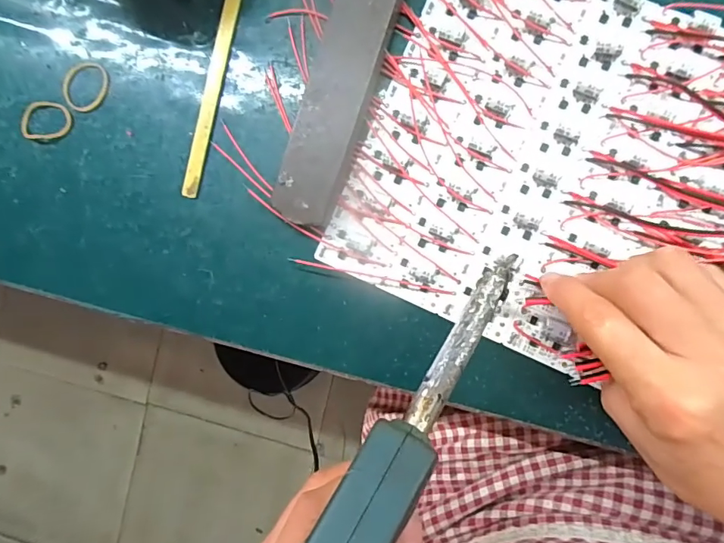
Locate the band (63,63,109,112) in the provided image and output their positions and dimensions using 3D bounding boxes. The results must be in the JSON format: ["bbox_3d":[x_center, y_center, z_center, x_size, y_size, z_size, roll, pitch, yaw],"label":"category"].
[{"bbox_3d":[-0.173,-0.116,0.297,0.029,0.004,0.031,0,89,7],"label":"band"}]

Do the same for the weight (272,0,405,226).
[{"bbox_3d":[-0.005,-0.124,0.268,0.038,0.019,0.198,18,91,7],"label":"weight"}]

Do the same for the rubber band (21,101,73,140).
[{"bbox_3d":[-0.199,-0.095,0.297,0.032,0.004,0.025,8,90,7],"label":"rubber band"}]

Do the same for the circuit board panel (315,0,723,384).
[{"bbox_3d":[0.117,-0.052,0.259,0.234,0.014,0.198,24,92,6],"label":"circuit board panel"}]

